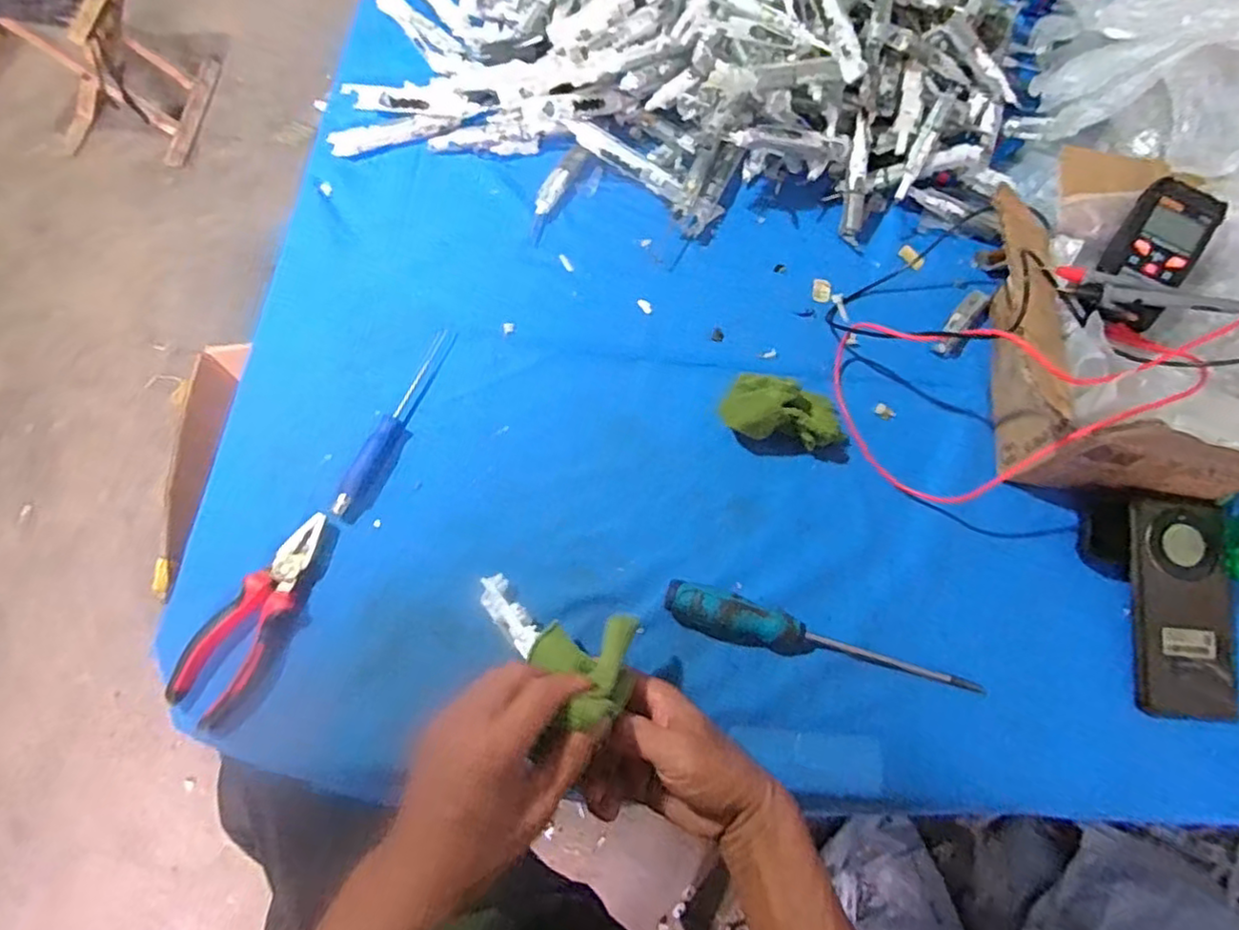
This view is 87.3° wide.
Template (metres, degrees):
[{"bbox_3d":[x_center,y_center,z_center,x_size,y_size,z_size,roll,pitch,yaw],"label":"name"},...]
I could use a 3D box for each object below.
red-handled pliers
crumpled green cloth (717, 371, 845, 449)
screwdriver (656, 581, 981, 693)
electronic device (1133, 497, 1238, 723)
[{"bbox_3d":[-0.270,0.111,0.488,0.047,0.019,0.158,28,71,9],"label":"red-handled pliers"},{"bbox_3d":[0.144,-0.046,0.553,0.105,0.047,0.068,20,70,6],"label":"crumpled green cloth"},{"bbox_3d":[0.153,0.137,0.491,0.240,0.031,0.030,16,70,5],"label":"screwdriver"},{"bbox_3d":[0.443,0.111,0.508,0.077,0.018,0.168,5,84,3],"label":"electronic device"}]

